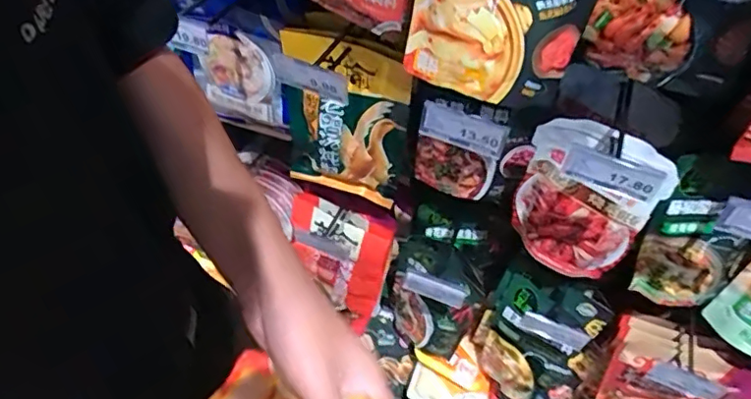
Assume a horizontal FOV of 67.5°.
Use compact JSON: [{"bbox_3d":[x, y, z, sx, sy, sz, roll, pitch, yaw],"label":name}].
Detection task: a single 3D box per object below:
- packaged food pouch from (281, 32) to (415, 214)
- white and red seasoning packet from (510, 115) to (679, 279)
[{"bbox_3d":[-0.051,-0.117,0.860,0.189,0.297,0.044,15,52,7],"label":"packaged food pouch"},{"bbox_3d":[0.279,-0.001,0.772,0.173,0.261,0.040,34,50,21],"label":"white and red seasoning packet"}]

